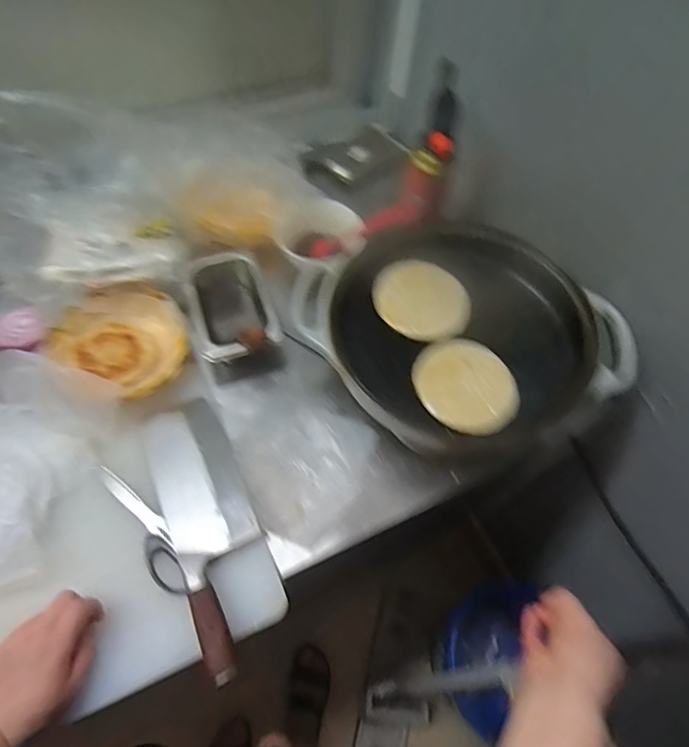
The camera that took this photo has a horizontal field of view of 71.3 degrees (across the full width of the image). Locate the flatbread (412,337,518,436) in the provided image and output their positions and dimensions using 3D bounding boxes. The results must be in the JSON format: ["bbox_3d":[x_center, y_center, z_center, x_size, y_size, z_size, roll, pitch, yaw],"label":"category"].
[{"bbox_3d":[0.152,0.015,0.609,0.116,0.018,0.129,-11,62,-10],"label":"flatbread"}]

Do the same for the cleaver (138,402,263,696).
[{"bbox_3d":[-0.160,0.158,0.557,0.099,0.032,0.288,-22,64,-16],"label":"cleaver"}]

